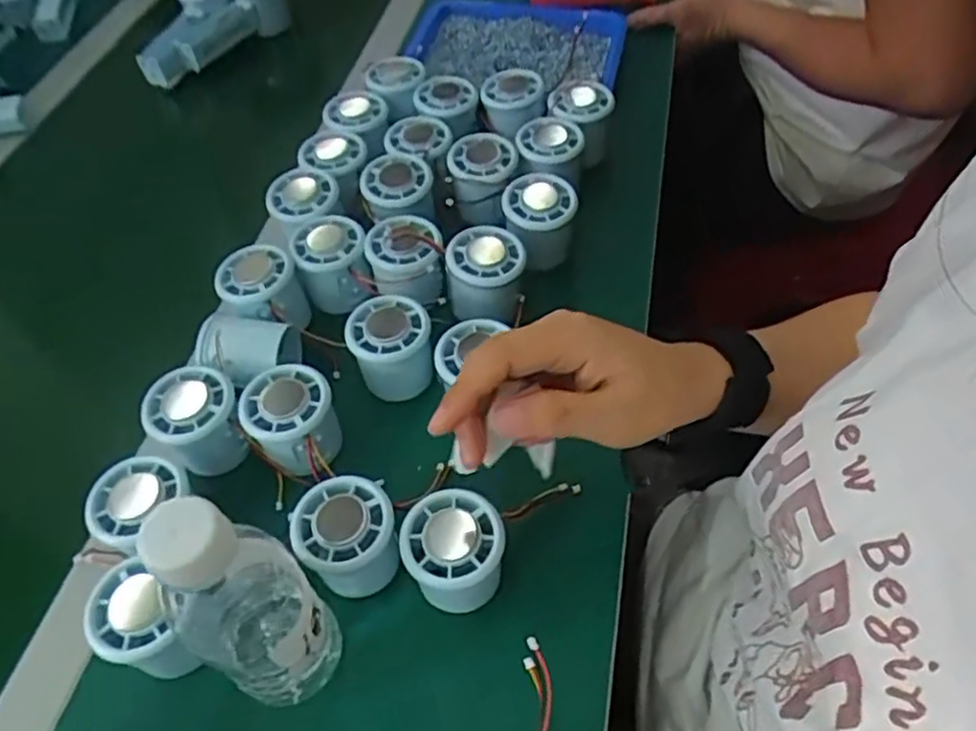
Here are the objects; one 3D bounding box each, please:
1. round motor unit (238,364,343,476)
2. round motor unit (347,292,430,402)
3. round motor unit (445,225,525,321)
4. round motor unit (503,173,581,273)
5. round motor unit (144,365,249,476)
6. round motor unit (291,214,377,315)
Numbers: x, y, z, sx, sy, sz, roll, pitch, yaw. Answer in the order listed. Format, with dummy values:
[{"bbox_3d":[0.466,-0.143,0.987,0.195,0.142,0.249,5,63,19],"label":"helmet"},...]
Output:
[{"bbox_3d":[-0.128,0.037,0.466,0.058,0.052,0.058,-20,54,-10],"label":"round motor unit"},{"bbox_3d":[-0.067,-0.012,0.497,0.055,0.054,0.051,-2,53,3],"label":"round motor unit"},{"bbox_3d":[-0.001,-0.066,0.518,0.055,0.049,0.057,-8,53,-1],"label":"round motor unit"},{"bbox_3d":[0.041,-0.115,0.556,0.053,0.055,0.055,-2,53,3],"label":"round motor unit"},{"bbox_3d":[-0.190,0.038,0.467,0.057,0.054,0.057,-32,57,-18],"label":"round motor unit"},{"bbox_3d":[-0.118,-0.077,0.547,0.053,0.053,0.060,-13,53,-5],"label":"round motor unit"}]

